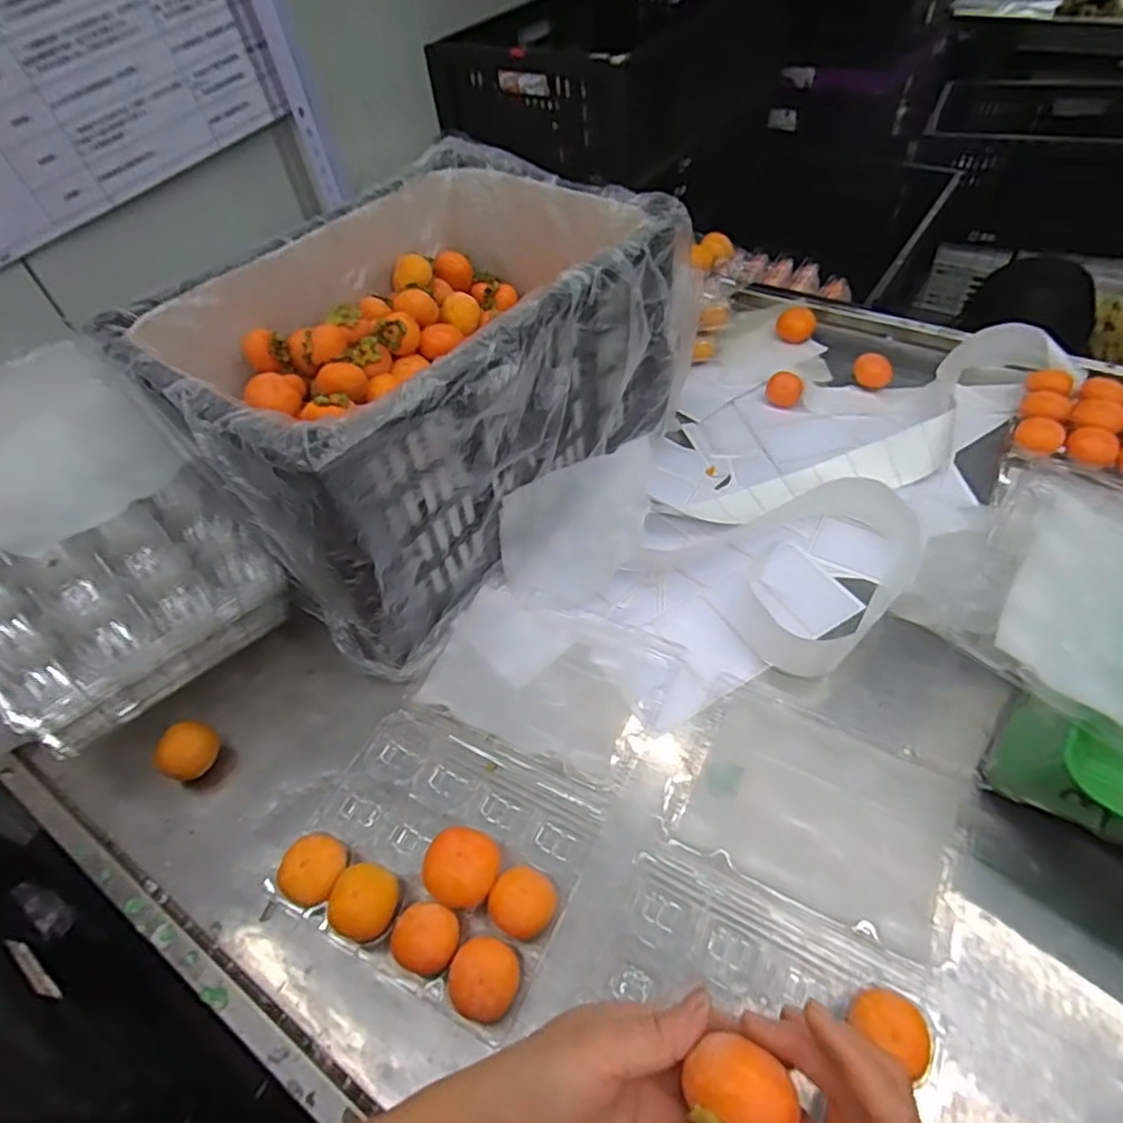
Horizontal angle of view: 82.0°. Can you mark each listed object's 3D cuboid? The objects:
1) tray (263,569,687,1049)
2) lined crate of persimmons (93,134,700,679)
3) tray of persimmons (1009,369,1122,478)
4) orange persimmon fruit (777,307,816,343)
[{"bbox_3d":[-0.057,0.165,0.563,0.222,0.048,0.348,19,55,21],"label":"tray"},{"bbox_3d":[-0.142,-0.196,0.720,0.360,0.274,0.504,31,59,27],"label":"lined crate of persimmons"},{"bbox_3d":[0.669,-0.160,0.770,0.213,0.048,0.156,23,56,23],"label":"tray of persimmons"},{"bbox_3d":[0.350,-0.349,0.966,0.052,0.049,0.045,14,53,17],"label":"orange persimmon fruit"}]

